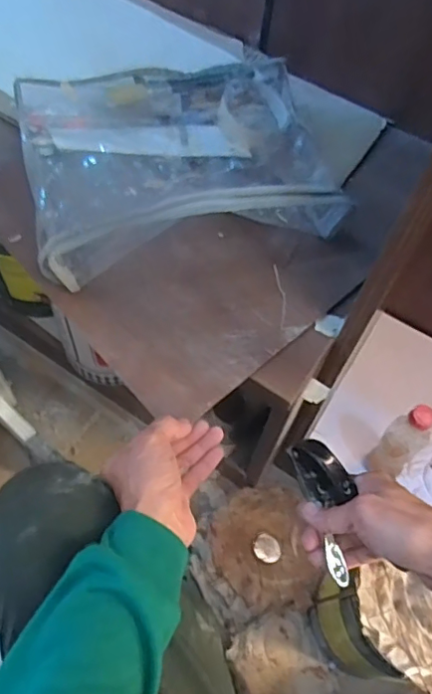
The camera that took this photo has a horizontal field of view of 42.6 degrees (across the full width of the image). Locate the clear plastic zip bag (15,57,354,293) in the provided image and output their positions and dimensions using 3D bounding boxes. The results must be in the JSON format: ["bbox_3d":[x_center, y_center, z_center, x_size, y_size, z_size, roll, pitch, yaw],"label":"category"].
[{"bbox_3d":[-0.030,-0.202,0.603,0.334,0.078,0.254,-11,62,-11],"label":"clear plastic zip bag"}]

